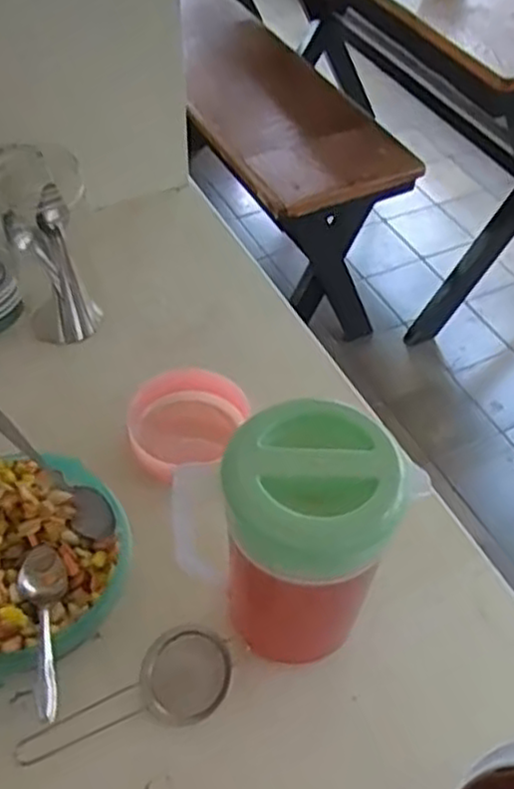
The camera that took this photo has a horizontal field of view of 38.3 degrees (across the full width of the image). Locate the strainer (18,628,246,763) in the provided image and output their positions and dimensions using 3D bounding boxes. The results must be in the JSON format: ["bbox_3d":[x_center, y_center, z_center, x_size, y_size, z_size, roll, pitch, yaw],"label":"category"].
[{"bbox_3d":[-0.104,0.248,0.598,0.177,0.032,0.072,-20,54,-17],"label":"strainer"}]

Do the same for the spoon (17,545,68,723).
[{"bbox_3d":[-0.166,0.183,0.582,0.036,0.022,0.164,-12,33,-12],"label":"spoon"}]

